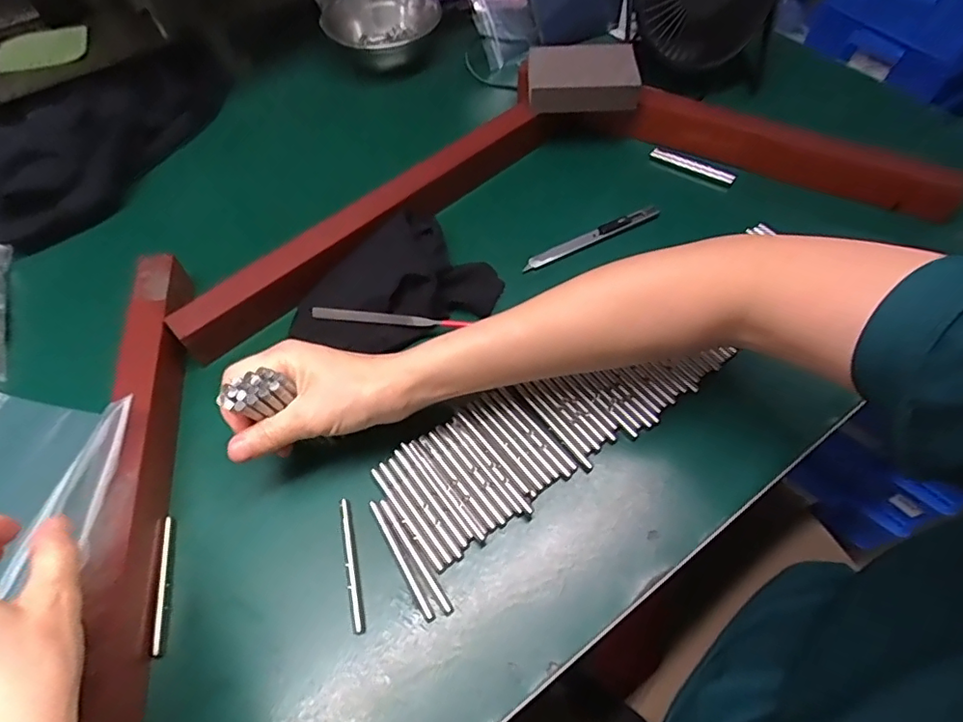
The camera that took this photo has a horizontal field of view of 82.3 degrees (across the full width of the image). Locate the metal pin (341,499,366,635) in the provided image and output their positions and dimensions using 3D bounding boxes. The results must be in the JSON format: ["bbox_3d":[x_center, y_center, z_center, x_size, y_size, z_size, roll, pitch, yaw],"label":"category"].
[{"bbox_3d":[-0.078,0.120,0.330,0.006,0.004,0.078,-12,57,-9],"label":"metal pin"}]

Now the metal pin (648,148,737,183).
[{"bbox_3d":[0.195,-0.180,0.511,0.078,0.011,0.008,27,62,17],"label":"metal pin"}]

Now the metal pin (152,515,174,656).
[{"bbox_3d":[-0.189,0.132,0.328,0.006,0.004,0.079,-10,57,-8],"label":"metal pin"}]

